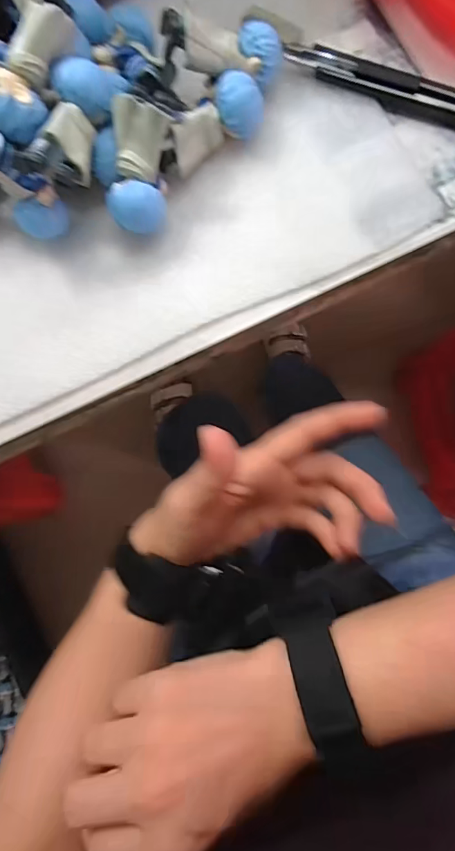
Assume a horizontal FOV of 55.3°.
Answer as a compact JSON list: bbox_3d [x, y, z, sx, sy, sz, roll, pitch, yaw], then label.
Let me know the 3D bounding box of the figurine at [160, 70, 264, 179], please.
[{"bbox_3d":[-0.008,-0.157,0.231,0.060,0.024,0.023,-40,82,-1],"label":"figurine"}]

